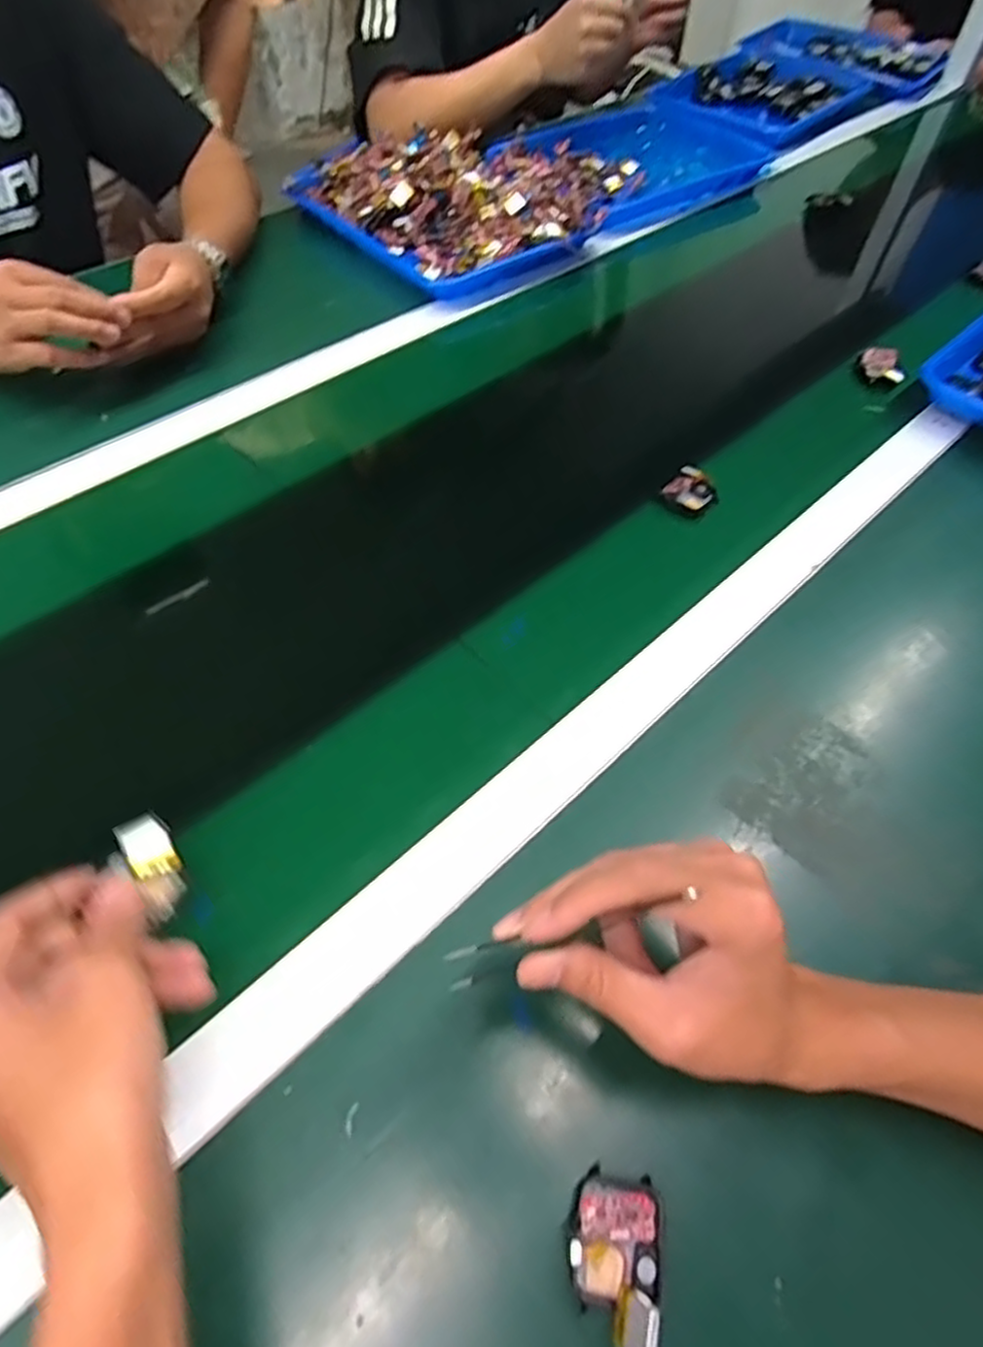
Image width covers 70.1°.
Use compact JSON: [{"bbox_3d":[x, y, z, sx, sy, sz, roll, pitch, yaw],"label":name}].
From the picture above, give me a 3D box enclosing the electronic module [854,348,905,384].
[{"bbox_3d":[0.386,-0.303,0.691,0.016,0.029,0.060,-17,58,-14],"label":"electronic module"}]

